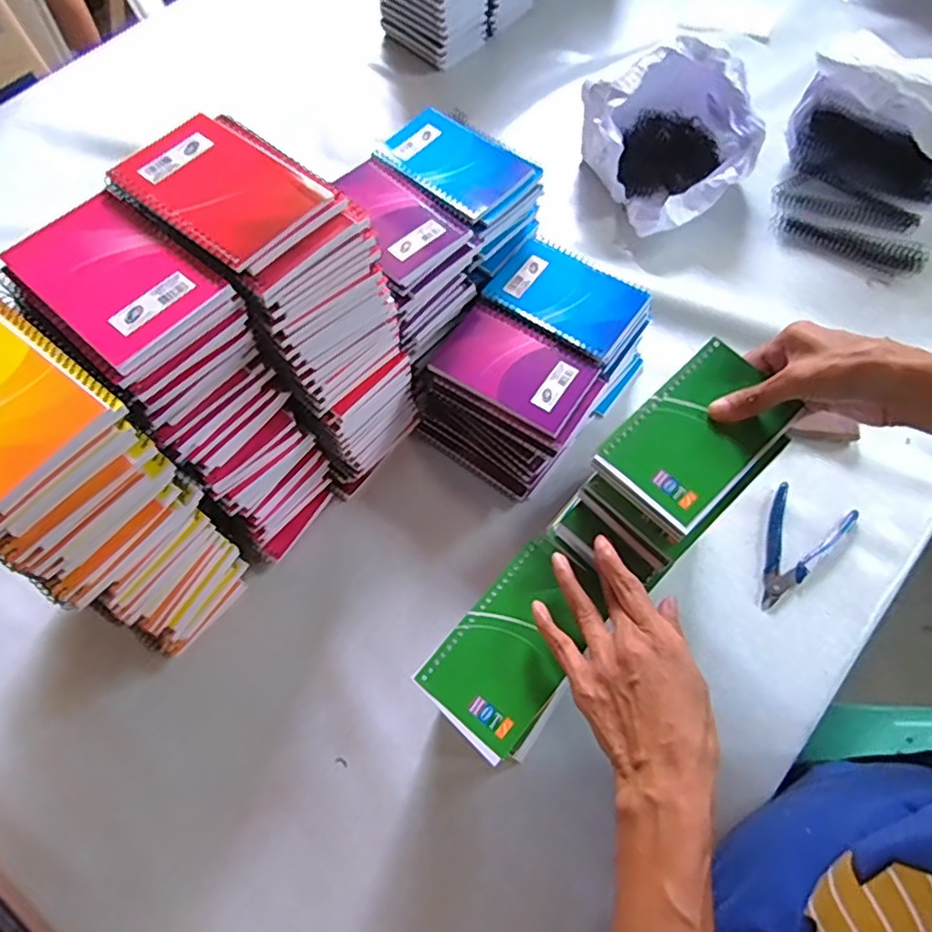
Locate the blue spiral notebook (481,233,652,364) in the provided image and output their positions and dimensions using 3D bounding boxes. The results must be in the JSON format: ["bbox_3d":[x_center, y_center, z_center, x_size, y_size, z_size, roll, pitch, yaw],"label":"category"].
[{"bbox_3d":[0.094,-0.158,0.572,0.132,0.011,0.093,35,71,18],"label":"blue spiral notebook"}]

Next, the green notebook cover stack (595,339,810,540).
[{"bbox_3d":[0.164,-0.023,0.442,0.134,0.014,0.082,-42,70,-13],"label":"green notebook cover stack"}]

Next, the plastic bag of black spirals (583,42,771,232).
[{"bbox_3d":[0.240,-0.379,0.715,0.167,0.126,0.184,-31,66,-12],"label":"plastic bag of black spirals"}]

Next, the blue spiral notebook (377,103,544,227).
[{"bbox_3d":[-0.013,-0.280,0.573,0.143,0.016,0.091,38,71,19],"label":"blue spiral notebook"}]

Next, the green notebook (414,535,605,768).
[{"bbox_3d":[0.036,0.121,0.436,0.080,0.013,0.141,36,71,18],"label":"green notebook"}]

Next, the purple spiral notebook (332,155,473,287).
[{"bbox_3d":[-0.069,-0.217,0.539,0.085,0.013,0.134,-42,69,-16],"label":"purple spiral notebook"}]

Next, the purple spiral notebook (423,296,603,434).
[{"bbox_3d":[0.043,-0.088,0.545,0.131,0.008,0.083,30,69,16],"label":"purple spiral notebook"}]

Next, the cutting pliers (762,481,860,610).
[{"bbox_3d":[0.293,0.064,0.569,0.127,0.014,0.067,-39,68,-15],"label":"cutting pliers"}]

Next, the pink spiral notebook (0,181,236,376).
[{"bbox_3d":[-0.214,-0.119,0.381,0.133,0.009,0.082,41,72,20],"label":"pink spiral notebook"}]

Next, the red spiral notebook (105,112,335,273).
[{"bbox_3d":[-0.157,-0.180,0.401,0.122,0.008,0.087,36,66,13],"label":"red spiral notebook"}]

